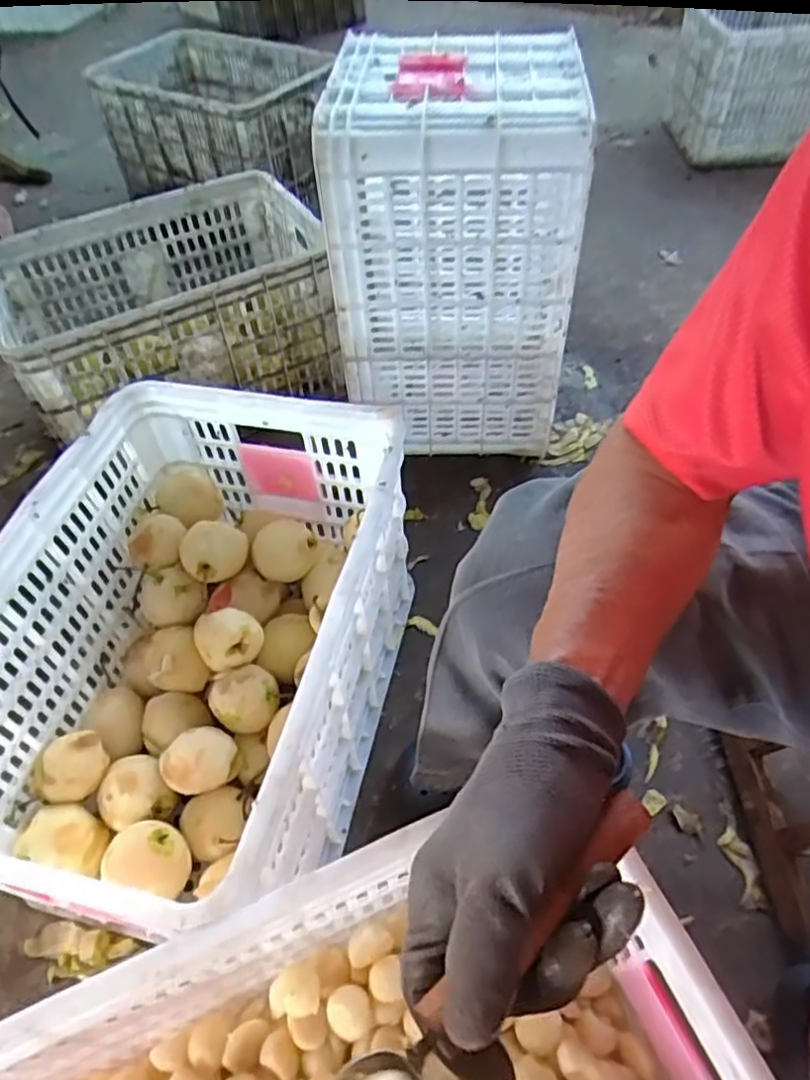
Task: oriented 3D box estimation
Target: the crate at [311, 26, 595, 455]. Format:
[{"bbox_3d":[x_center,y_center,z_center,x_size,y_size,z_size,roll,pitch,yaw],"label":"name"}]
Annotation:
[{"bbox_3d":[0.075,-0.381,0.952,0.302,0.465,0.267,7,51,8],"label":"crate"}]

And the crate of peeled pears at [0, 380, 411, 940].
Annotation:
[{"bbox_3d":[-0.218,0.120,0.731,0.352,0.290,0.513,8,52,10],"label":"crate of peeled pears"}]

